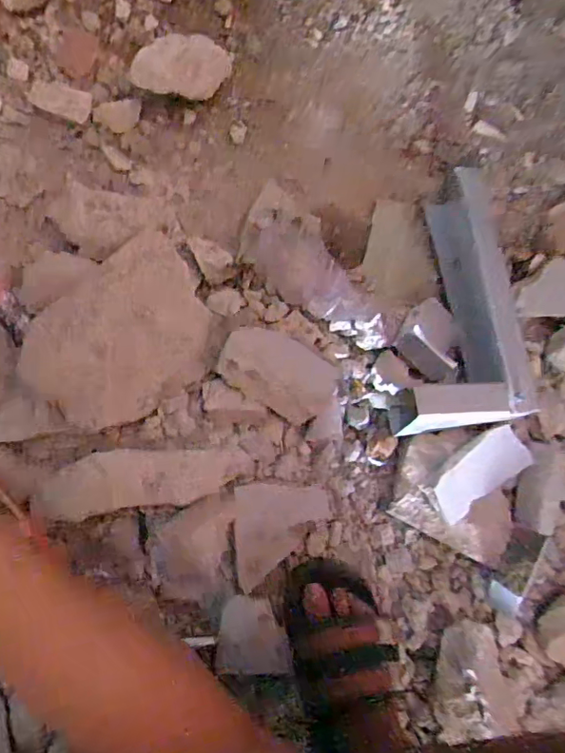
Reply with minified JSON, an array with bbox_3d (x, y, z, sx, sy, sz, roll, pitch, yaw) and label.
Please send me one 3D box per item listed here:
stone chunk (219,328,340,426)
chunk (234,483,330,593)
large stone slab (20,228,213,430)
[{"bbox_3d":[-0.002,-0.004,0.576,0.125,0.028,0.075,32,83,-6],"label":"stone chunk"},{"bbox_3d":[0.001,0.174,0.605,0.106,0.020,0.106,-1,87,-9],"label":"chunk"},{"bbox_3d":[-0.167,-0.038,0.571,0.195,0.045,0.153,-34,93,-9],"label":"large stone slab"}]

